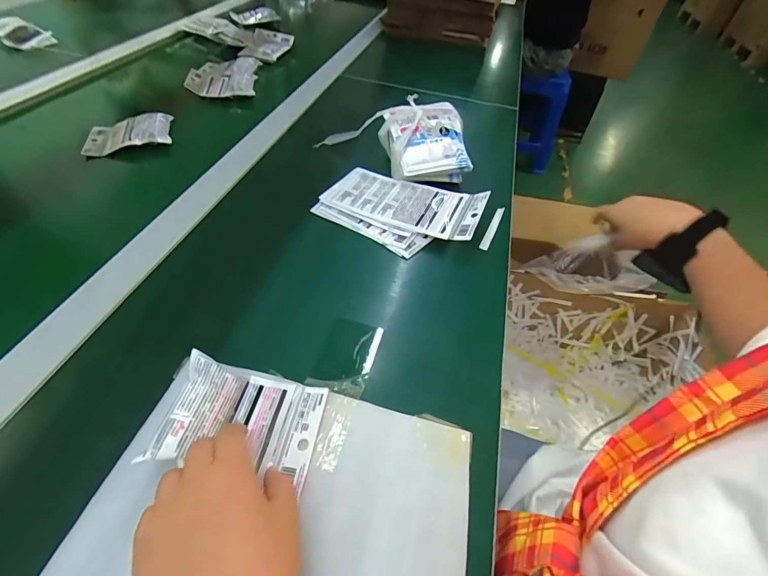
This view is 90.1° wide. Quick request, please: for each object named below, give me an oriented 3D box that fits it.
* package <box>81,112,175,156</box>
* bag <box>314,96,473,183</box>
[{"bbox_3d":[-0.417,-0.254,0.624,0.131,0.024,0.087,-8,51,-13],"label":"package"},{"bbox_3d":[0.062,-0.239,0.610,0.129,0.060,0.151,-3,50,-9],"label":"bag"}]

